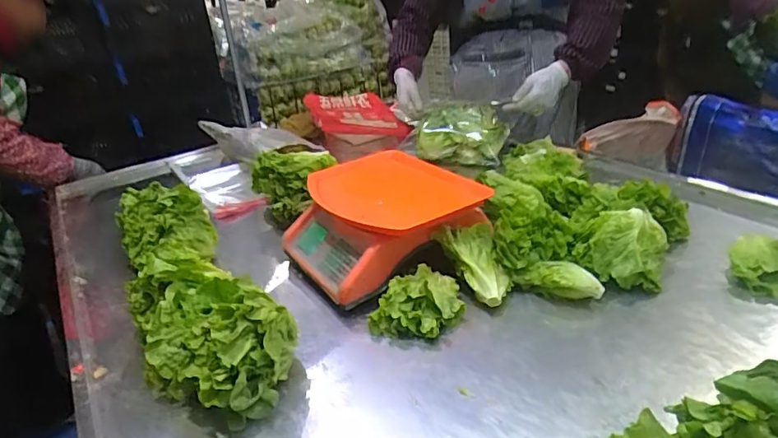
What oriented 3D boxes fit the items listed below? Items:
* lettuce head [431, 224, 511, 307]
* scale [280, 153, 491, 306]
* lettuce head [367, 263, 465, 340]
[{"bbox_3d":[0.145,0.058,0.803,0.096,0.079,0.128,-19,29,-24],"label":"lettuce head"},{"bbox_3d":[-0.011,0.000,0.901,0.290,0.128,0.275,-19,29,-24],"label":"scale"},{"bbox_3d":[0.038,0.116,0.760,0.132,0.052,0.118,-5,26,3],"label":"lettuce head"}]

